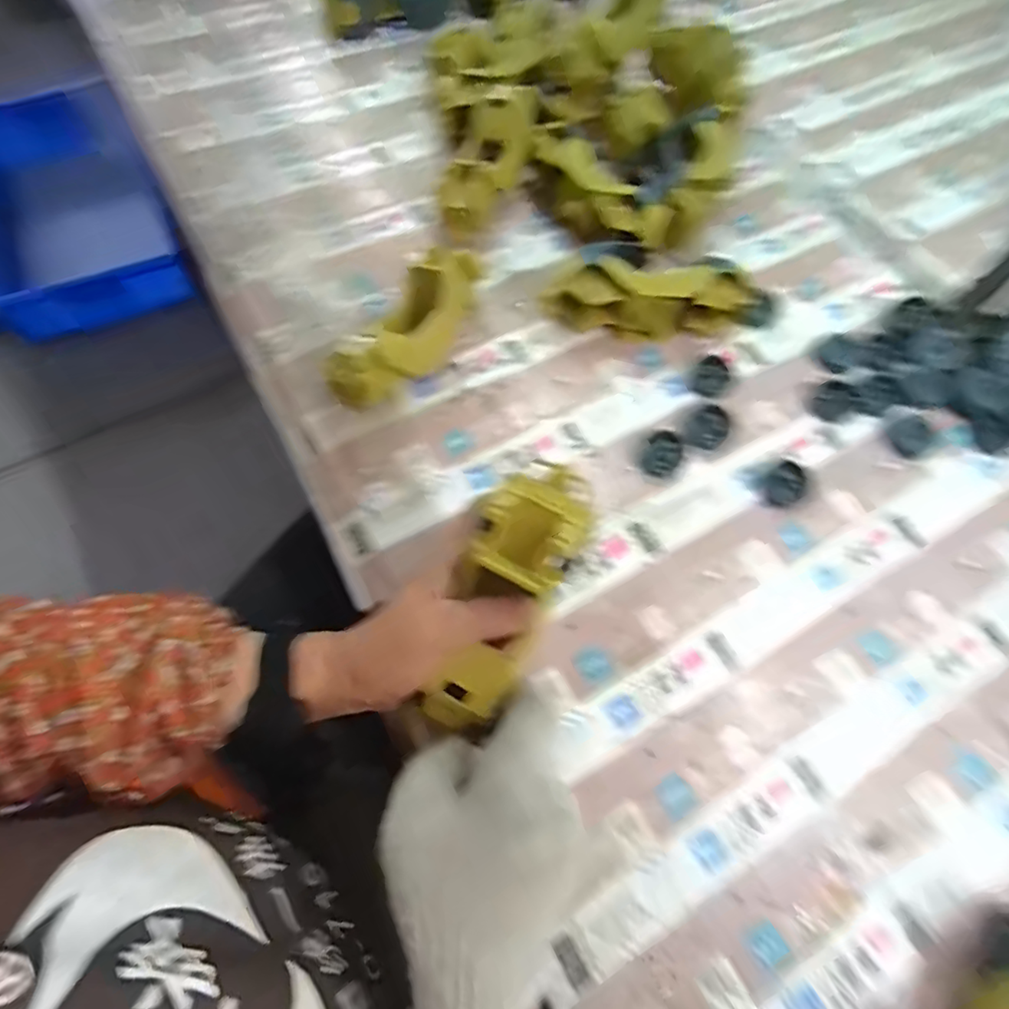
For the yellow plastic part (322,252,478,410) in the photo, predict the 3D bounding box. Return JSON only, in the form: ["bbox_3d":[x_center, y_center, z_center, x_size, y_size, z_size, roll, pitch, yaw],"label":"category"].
[{"bbox_3d":[-0.074,-0.137,0.470,0.059,0.061,0.161,30,68,9],"label":"yellow plastic part"}]

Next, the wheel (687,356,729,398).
[{"bbox_3d":[0.174,-0.108,0.494,0.030,0.013,0.034,36,70,11],"label":"wheel"}]

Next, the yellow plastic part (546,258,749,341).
[{"bbox_3d":[0.120,-0.170,0.496,0.166,0.060,0.039,1,67,-3],"label":"yellow plastic part"}]

